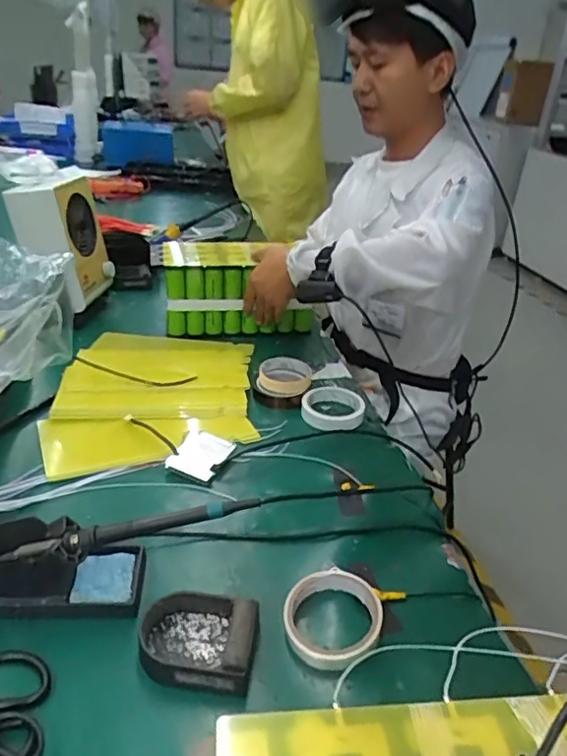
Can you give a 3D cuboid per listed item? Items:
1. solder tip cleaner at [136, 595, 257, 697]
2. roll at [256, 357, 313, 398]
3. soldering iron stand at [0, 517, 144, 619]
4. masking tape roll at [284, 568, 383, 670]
[{"bbox_3d":[-0.075,0.230,0.505,0.104,0.041,0.079,7,29,2],"label":"solder tip cleaner"},{"bbox_3d":[0.002,-0.002,0.902,0.083,0.031,0.090,5,29,-3],"label":"roll"},{"bbox_3d":[-0.212,0.176,0.539,0.152,0.066,0.078,0,29,-11],"label":"soldering iron stand"},{"bbox_3d":[0.045,0.221,0.533,0.088,0.024,0.091,5,29,-3],"label":"masking tape roll"}]

